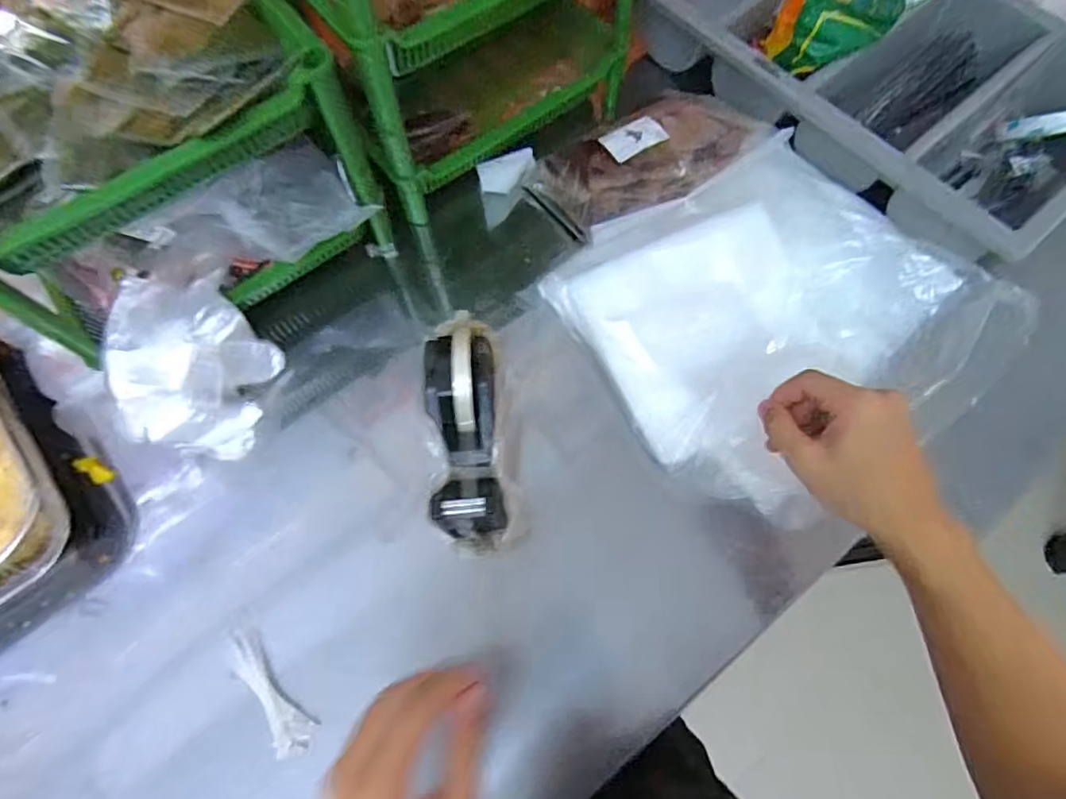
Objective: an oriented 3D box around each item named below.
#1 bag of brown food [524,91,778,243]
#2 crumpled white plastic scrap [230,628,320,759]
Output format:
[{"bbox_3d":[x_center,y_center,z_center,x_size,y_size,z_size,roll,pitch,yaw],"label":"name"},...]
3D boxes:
[{"bbox_3d":[0.120,-0.245,0.599,0.217,0.063,0.128,-26,72,-9],"label":"bag of brown food"},{"bbox_3d":[-0.212,0.230,0.462,0.025,0.019,0.107,-39,74,-13],"label":"crumpled white plastic scrap"}]

